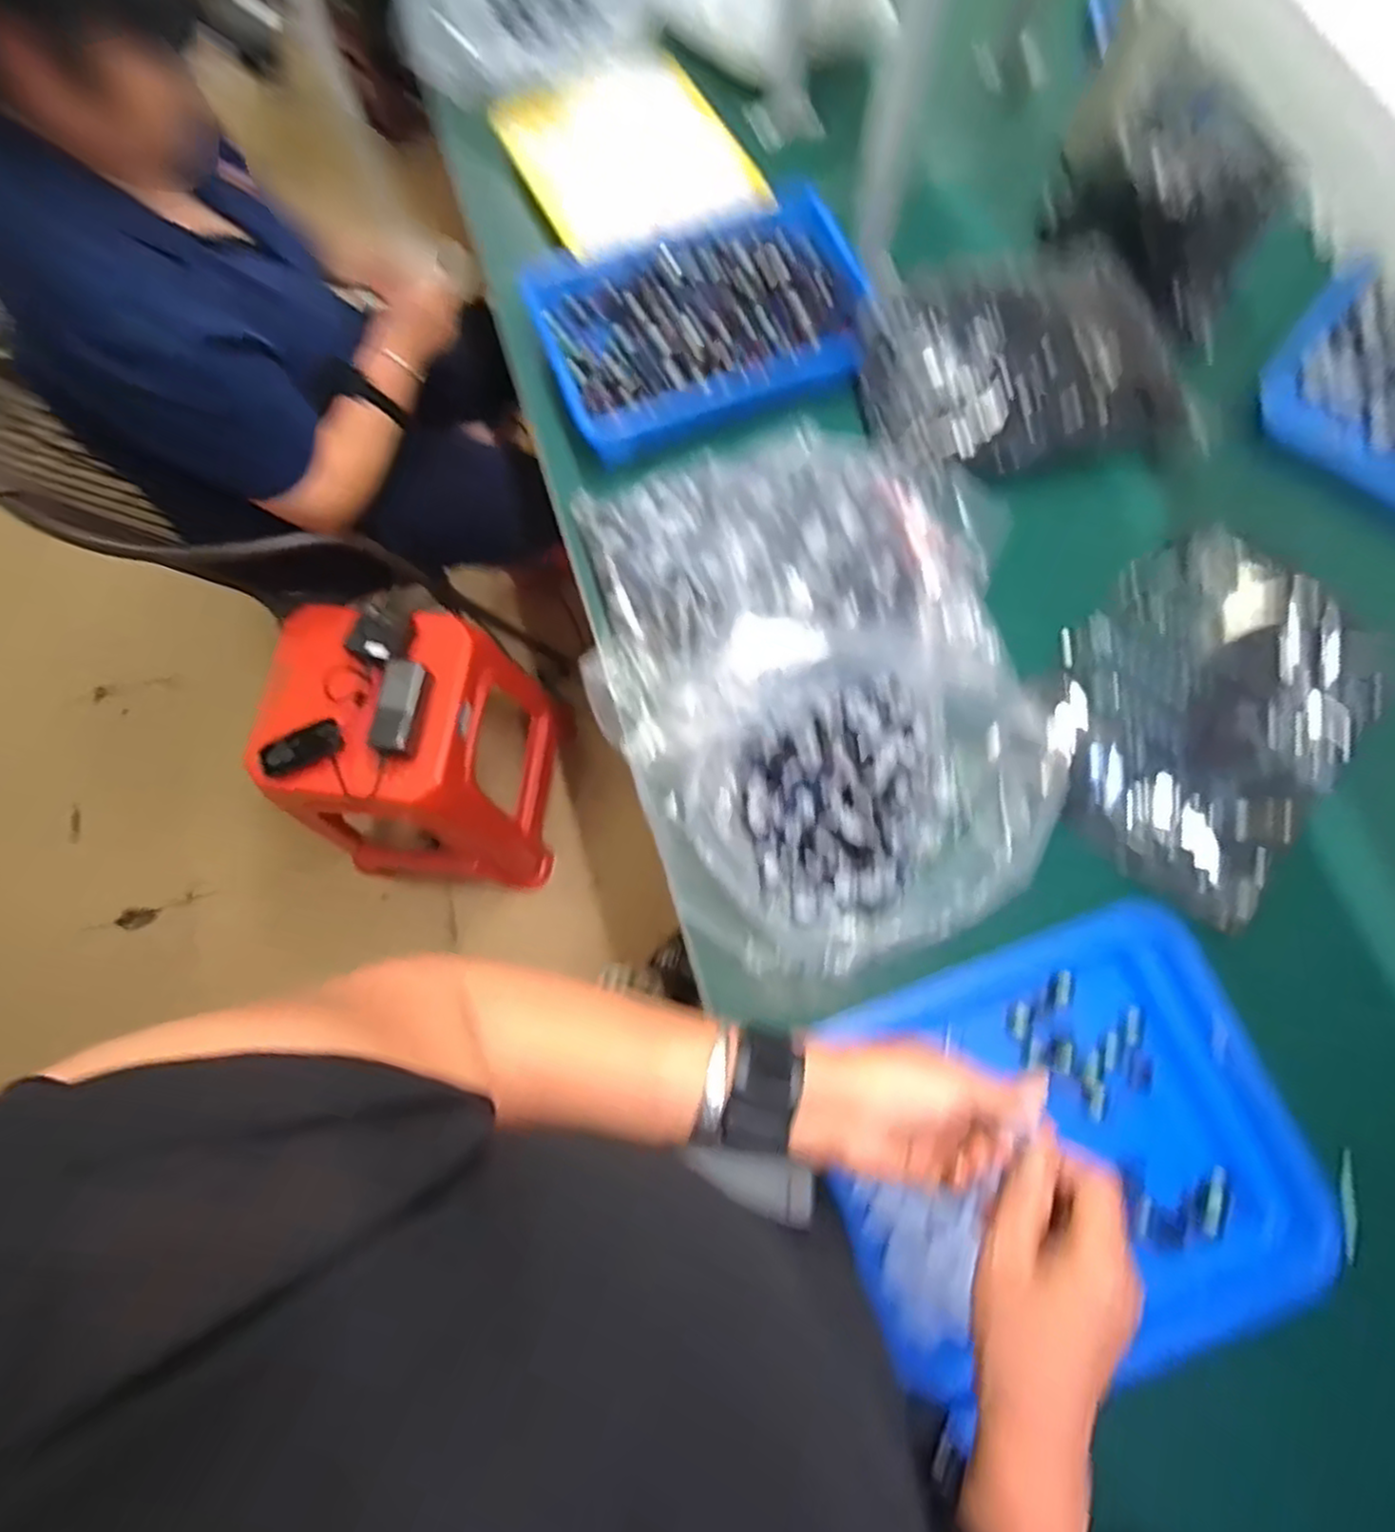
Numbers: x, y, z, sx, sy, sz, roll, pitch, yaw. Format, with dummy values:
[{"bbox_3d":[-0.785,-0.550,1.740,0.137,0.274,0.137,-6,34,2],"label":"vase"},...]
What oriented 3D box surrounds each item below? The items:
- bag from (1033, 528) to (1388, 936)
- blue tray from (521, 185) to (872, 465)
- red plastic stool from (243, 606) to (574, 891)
[{"bbox_3d":[0.479,-0.055,0.681,0.254,0.060,0.331,40,79,12],"label":"bag"},{"bbox_3d":[0.003,-0.511,0.807,0.354,0.061,0.264,-18,74,-3],"label":"blue tray"},{"bbox_3d":[-0.465,-0.012,1.212,0.362,0.495,0.341,2,73,3],"label":"red plastic stool"}]

